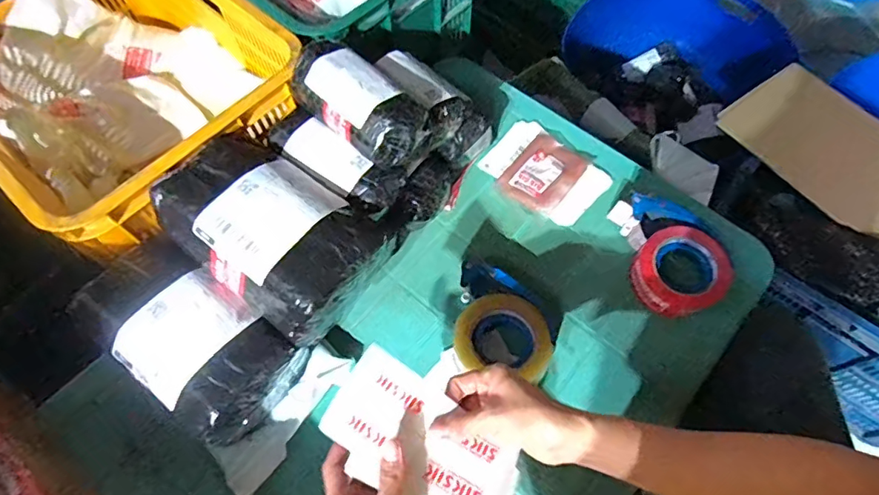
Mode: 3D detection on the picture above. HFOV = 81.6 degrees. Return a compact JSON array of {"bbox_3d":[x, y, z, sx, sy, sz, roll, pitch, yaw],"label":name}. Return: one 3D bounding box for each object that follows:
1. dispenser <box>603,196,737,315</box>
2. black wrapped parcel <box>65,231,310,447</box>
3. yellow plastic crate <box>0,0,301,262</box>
[{"bbox_3d":[0.315,0.009,0.685,0.123,0.060,0.159,-6,64,-3],"label":"dispenser"},{"bbox_3d":[-0.284,0.112,0.596,0.226,0.105,0.132,32,68,15],"label":"black wrapped parcel"},{"bbox_3d":[-0.461,-0.239,0.732,0.519,0.176,0.361,40,70,17],"label":"yellow plastic crate"}]

